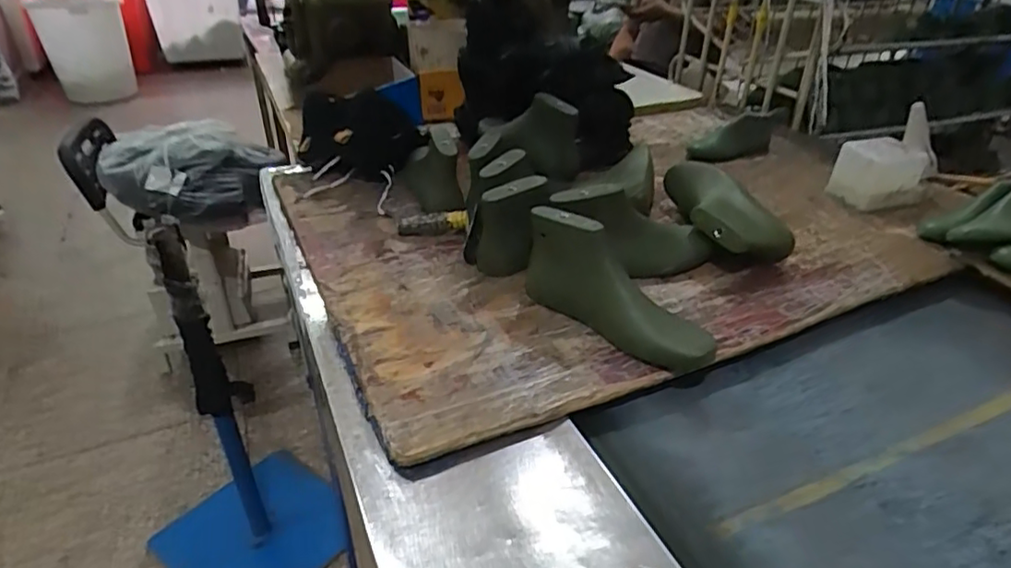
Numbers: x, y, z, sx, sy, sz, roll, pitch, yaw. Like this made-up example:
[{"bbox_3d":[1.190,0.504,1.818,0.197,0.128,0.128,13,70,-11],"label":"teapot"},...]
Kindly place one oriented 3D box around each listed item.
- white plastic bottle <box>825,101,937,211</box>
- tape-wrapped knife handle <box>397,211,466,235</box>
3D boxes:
[{"bbox_3d":[0.722,-0.234,1.133,0.176,0.151,0.101,-12,34,-19],"label":"white plastic bottle"},{"bbox_3d":[-0.121,-0.100,0.982,0.121,0.033,0.027,-5,37,15],"label":"tape-wrapped knife handle"}]

